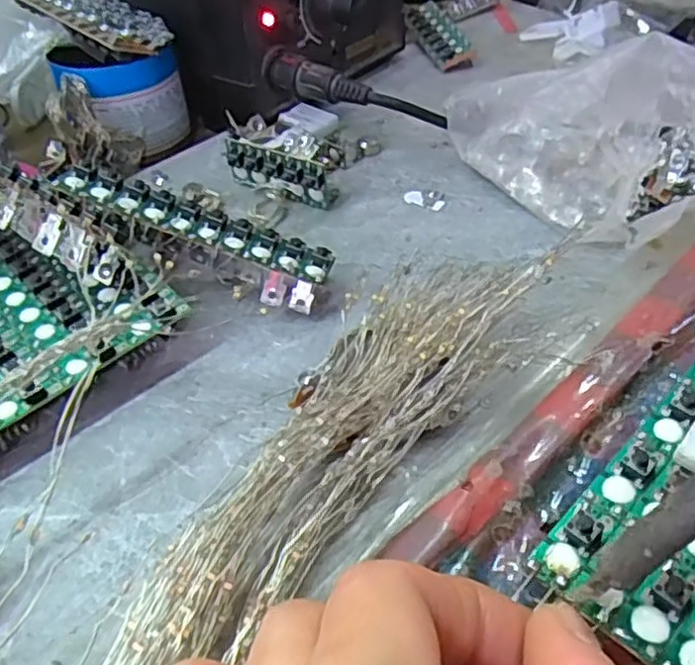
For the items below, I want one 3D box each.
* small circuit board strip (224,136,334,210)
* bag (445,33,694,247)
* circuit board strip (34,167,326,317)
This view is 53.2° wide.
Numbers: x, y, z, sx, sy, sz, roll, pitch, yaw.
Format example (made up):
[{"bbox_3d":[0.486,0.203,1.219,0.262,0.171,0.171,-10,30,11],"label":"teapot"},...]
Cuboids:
[{"bbox_3d":[-0.028,-0.064,0.280,0.045,0.023,0.006,20,49,20],"label":"small circuit board strip"},{"bbox_3d":[0.103,-0.075,0.264,0.149,0.058,0.061,15,46,33],"label":"bag"},{"bbox_3d":[-0.053,-0.033,0.232,0.093,0.013,0.025,22,47,-1],"label":"circuit board strip"}]

